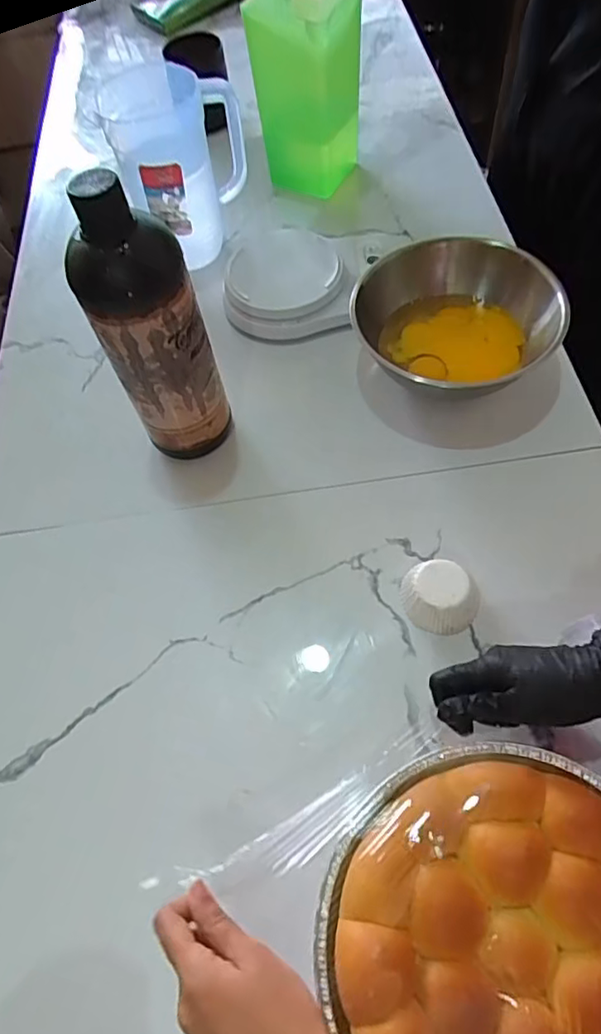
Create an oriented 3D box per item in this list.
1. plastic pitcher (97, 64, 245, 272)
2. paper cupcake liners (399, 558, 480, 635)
[{"bbox_3d":[-0.133,-0.397,0.652,0.136,0.170,0.124,-16,61,-3],"label":"plastic pitcher"},{"bbox_3d":[0.110,0.063,0.464,0.055,0.027,0.055,-3,61,5],"label":"paper cupcake liners"}]

